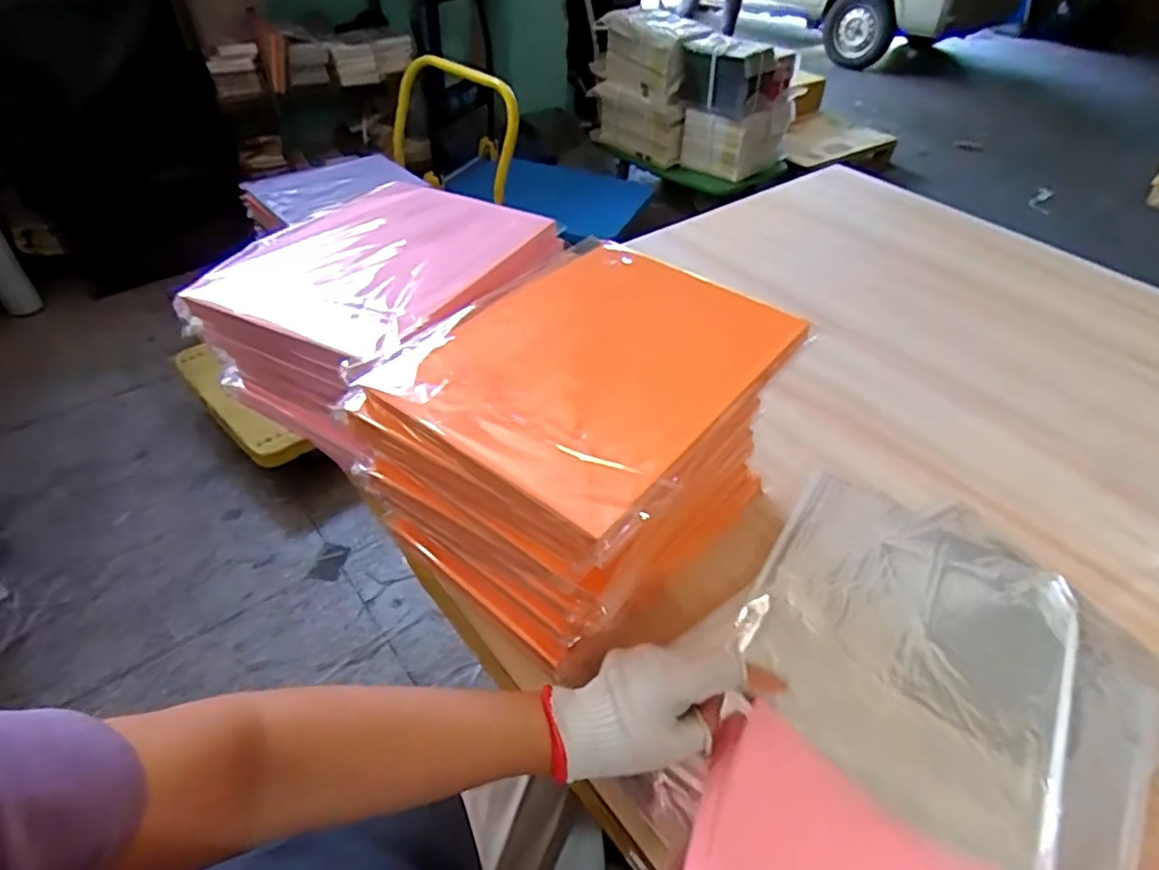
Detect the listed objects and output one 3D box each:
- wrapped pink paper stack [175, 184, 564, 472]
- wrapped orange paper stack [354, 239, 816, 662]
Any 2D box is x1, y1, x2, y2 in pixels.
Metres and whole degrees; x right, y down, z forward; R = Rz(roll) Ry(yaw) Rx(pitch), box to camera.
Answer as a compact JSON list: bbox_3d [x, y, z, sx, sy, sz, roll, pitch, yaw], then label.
[{"bbox_3d":[-0.174,-0.117,0.649,0.230,0.157,0.320,29,49,24],"label":"wrapped pink paper stack"},{"bbox_3d":[0.009,0.003,0.545,0.232,0.216,0.290,27,49,23],"label":"wrapped orange paper stack"}]

